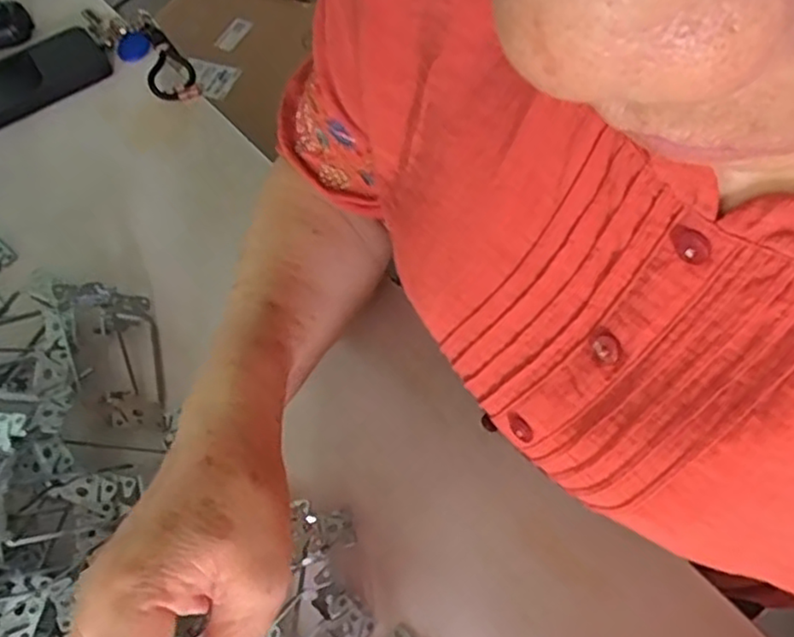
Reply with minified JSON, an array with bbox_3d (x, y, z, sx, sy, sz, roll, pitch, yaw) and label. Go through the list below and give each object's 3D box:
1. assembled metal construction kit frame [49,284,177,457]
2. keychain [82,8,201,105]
[{"bbox_3d":[-0.191,0.027,0.446,0.057,0.038,0.118,-16,60,-6],"label":"assembled metal construction kit frame"},{"bbox_3d":[-0.231,-0.251,0.629,0.056,0.020,0.163,-37,64,-17],"label":"keychain"}]

